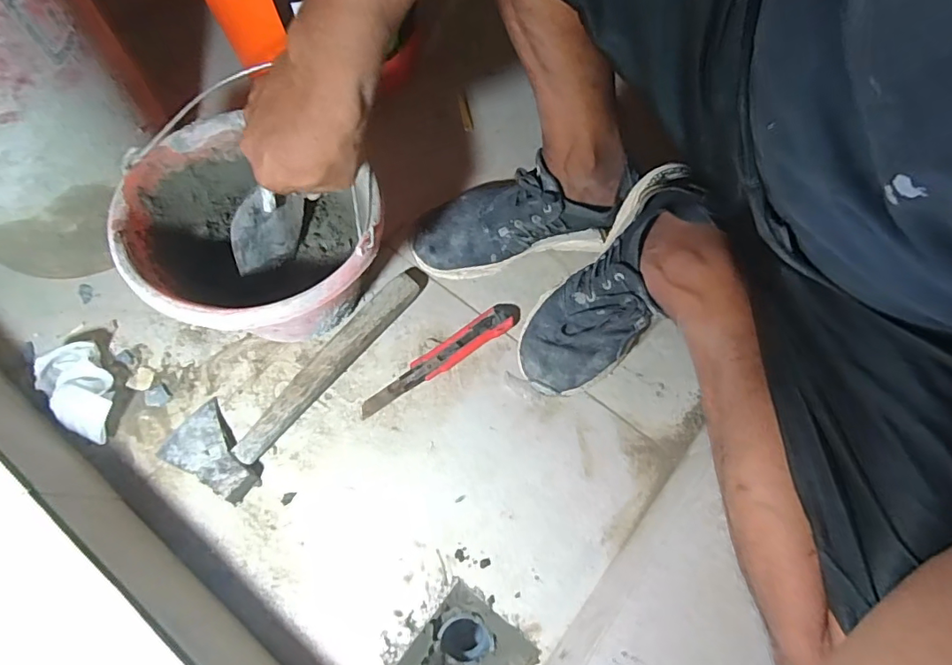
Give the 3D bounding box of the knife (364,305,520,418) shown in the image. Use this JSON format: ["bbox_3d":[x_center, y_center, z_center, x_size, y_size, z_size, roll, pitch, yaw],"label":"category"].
[{"bbox_3d":[-0.039,0.026,0.602,0.211,0.016,0.034,-32,71,-13],"label":"knife"}]

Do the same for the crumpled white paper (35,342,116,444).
[{"bbox_3d":[-0.420,0.070,0.555,0.065,0.044,0.109,-32,71,-13],"label":"crumpled white paper"}]

